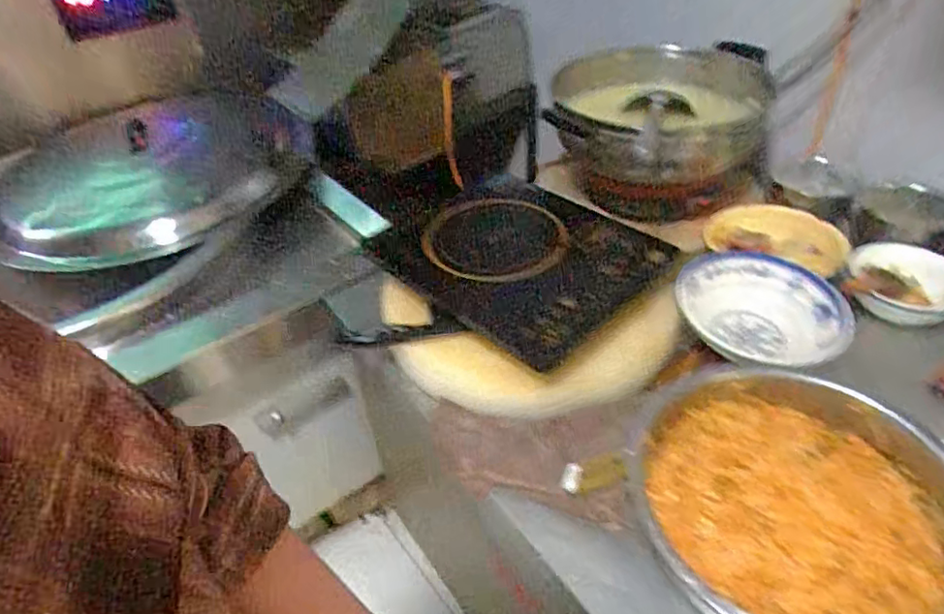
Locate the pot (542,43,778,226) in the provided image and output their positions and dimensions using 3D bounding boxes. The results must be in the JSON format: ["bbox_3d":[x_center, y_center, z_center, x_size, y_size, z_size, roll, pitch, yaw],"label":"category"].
[{"bbox_3d":[0.328,-0.287,1.018,0.371,0.200,0.320,4,41,9],"label":"pot"}]

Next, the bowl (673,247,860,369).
[{"bbox_3d":[0.387,0.012,0.793,0.174,0.083,0.180,-3,40,2],"label":"bowl"}]

